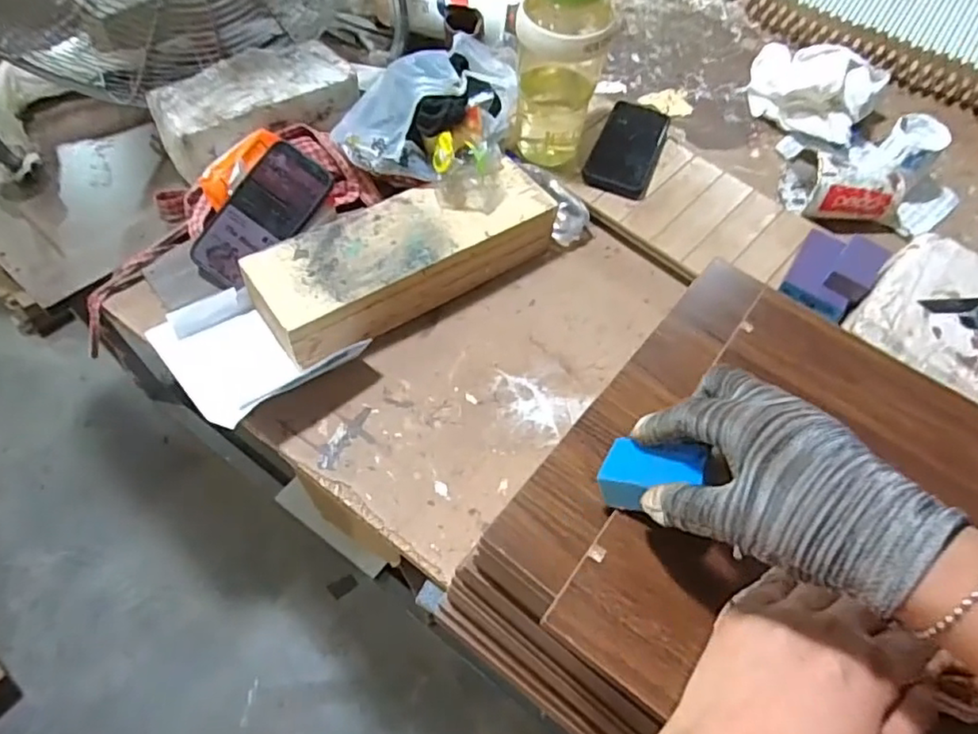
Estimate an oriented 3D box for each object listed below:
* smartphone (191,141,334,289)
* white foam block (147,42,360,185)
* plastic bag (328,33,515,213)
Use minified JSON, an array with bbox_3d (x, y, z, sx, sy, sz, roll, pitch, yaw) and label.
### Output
[{"bbox_3d":[-0.246,-0.161,0.668,0.079,0.008,0.165,38,87,2],"label":"smartphone"},{"bbox_3d":[-0.274,-0.315,0.733,0.231,0.052,0.128,-39,70,-22],"label":"white foam block"},{"bbox_3d":[-0.075,-0.310,0.721,0.205,0.095,0.238,9,61,2],"label":"plastic bag"}]

